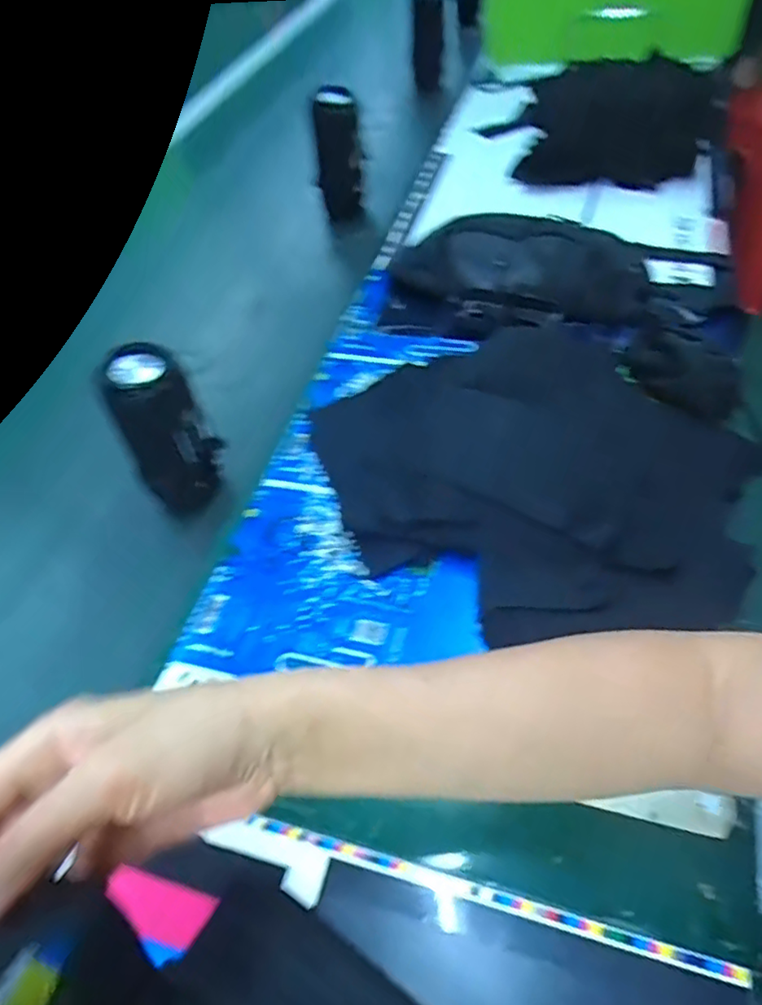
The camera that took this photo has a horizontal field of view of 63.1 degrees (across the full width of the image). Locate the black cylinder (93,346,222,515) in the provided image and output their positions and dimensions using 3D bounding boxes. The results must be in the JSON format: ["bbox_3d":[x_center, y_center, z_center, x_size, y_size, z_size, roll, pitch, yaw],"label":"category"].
[{"bbox_3d":[-0.172,-0.054,0.506,0.064,0.142,0.054,-8,51,2],"label":"black cylinder"}]

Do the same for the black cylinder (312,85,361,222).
[{"bbox_3d":[-0.053,-0.425,0.786,0.054,0.180,0.055,-9,50,4],"label":"black cylinder"}]

